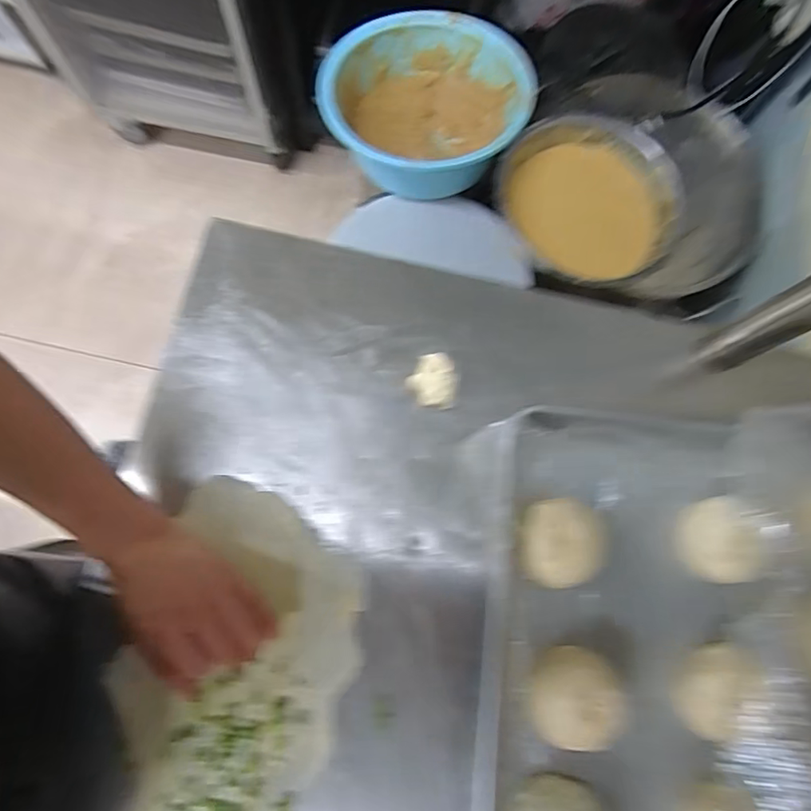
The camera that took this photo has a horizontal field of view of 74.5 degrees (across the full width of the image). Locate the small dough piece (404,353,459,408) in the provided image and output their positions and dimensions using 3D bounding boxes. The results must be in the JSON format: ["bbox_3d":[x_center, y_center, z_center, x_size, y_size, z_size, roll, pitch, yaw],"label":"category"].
[{"bbox_3d":[0.025,-0.023,0.492,0.047,0.013,0.049,6,77,-2],"label":"small dough piece"}]

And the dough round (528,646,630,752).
[{"bbox_3d":[0.132,0.230,0.416,0.069,0.040,0.068,0,78,-3],"label":"dough round"}]

